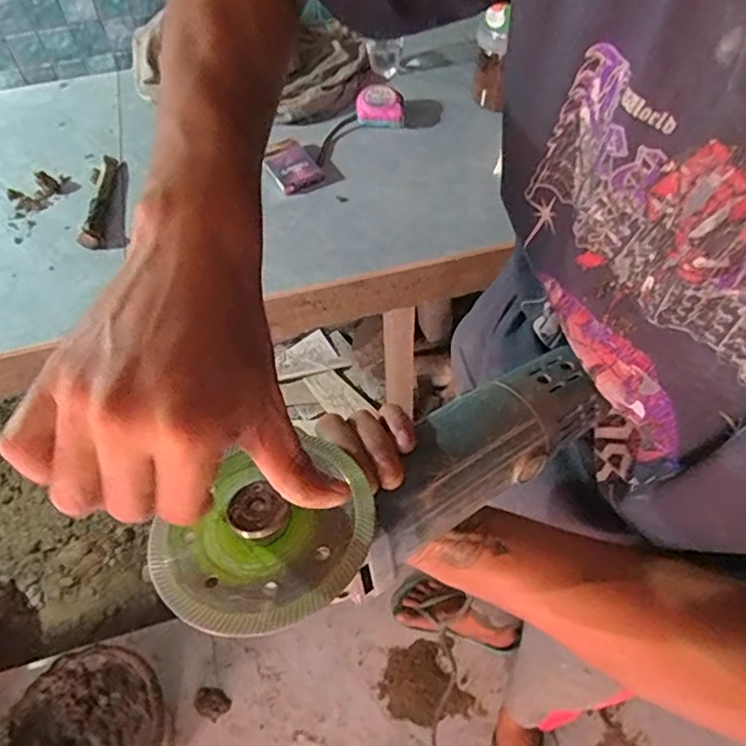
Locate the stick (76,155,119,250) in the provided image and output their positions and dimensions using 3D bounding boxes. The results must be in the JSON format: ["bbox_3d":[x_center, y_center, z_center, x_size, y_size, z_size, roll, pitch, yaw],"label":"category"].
[{"bbox_3d":[-0.355,-0.233,0.772,0.021,0.023,0.188,-5,54,-1],"label":"stick"}]

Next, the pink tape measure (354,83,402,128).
[{"bbox_3d":[0.010,-0.387,0.865,0.066,0.036,0.057,-1,54,2],"label":"pink tape measure"}]

